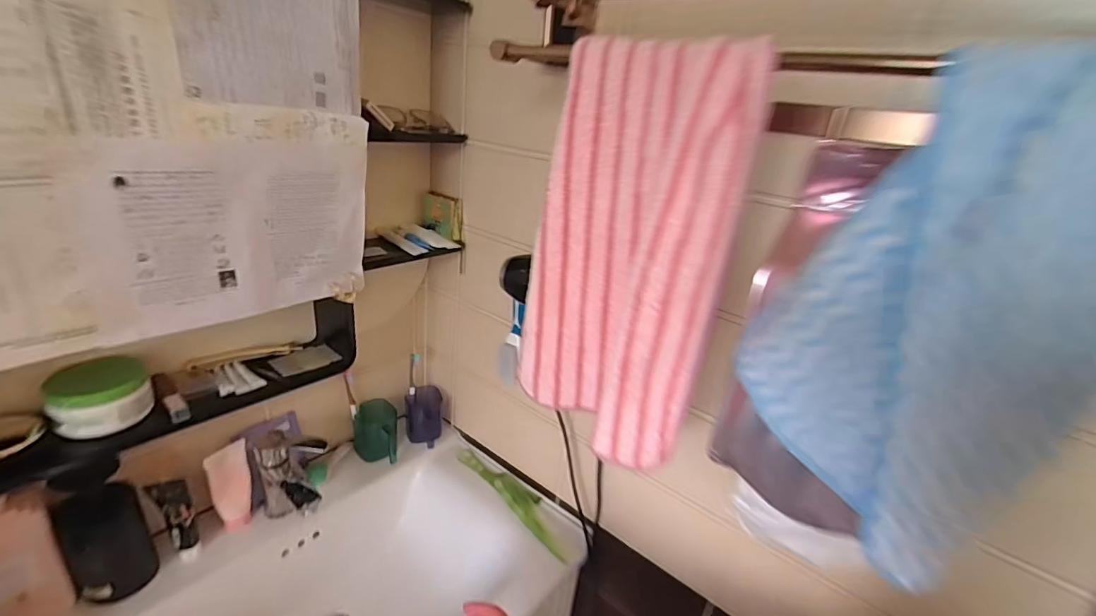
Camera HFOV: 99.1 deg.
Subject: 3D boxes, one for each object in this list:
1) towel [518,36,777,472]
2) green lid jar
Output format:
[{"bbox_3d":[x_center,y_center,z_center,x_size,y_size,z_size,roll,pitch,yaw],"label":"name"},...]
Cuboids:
[{"bbox_3d":[0.072,-0.042,0.471,0.050,0.389,0.209,-16,31,-41],"label":"towel"},{"bbox_3d":[-0.551,0.104,0.574,0.095,0.065,0.101,24,29,37],"label":"green lid jar"}]

